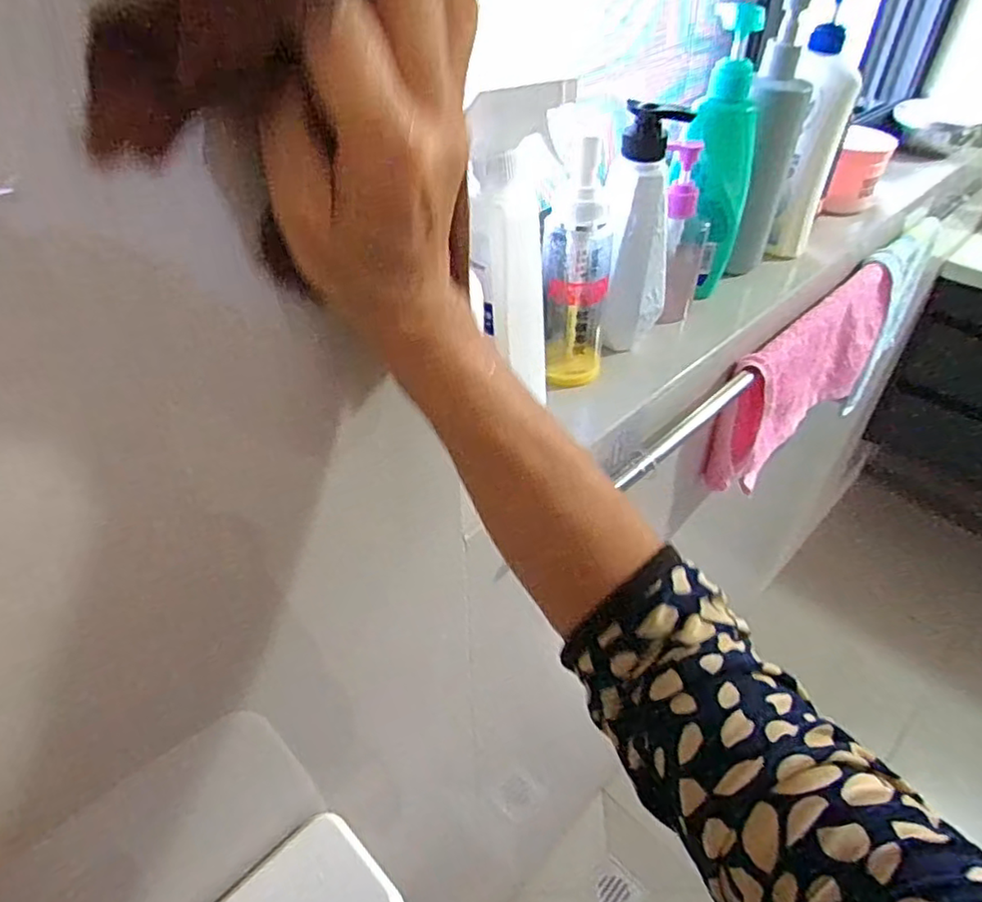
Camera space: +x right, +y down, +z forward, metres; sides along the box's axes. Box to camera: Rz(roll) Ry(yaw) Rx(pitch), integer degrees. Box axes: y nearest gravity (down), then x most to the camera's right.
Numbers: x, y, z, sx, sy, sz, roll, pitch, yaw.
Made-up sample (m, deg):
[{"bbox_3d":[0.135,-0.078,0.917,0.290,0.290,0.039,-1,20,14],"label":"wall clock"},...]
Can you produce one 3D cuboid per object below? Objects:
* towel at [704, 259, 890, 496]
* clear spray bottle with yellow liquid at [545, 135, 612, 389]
[{"bbox_3d":[0.376,-0.087,0.779,0.336,0.174,0.047,-32,51,-31],"label":"towel"},{"bbox_3d":[0.071,-0.142,0.528,0.054,0.189,0.052,8,42,8],"label":"clear spray bottle with yellow liquid"}]

